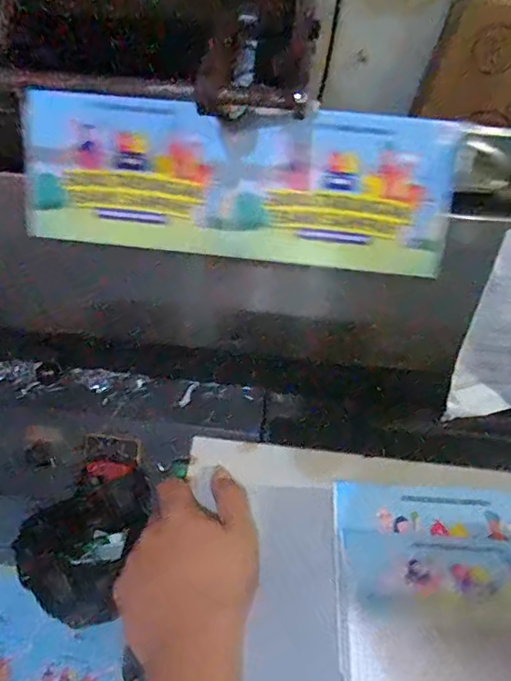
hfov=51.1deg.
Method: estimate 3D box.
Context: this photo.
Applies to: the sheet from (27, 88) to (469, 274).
[{"bbox_3d":[-0.016,-0.115,0.394,0.308,0.113,0.011,7,22,4],"label":"sheet"}]

